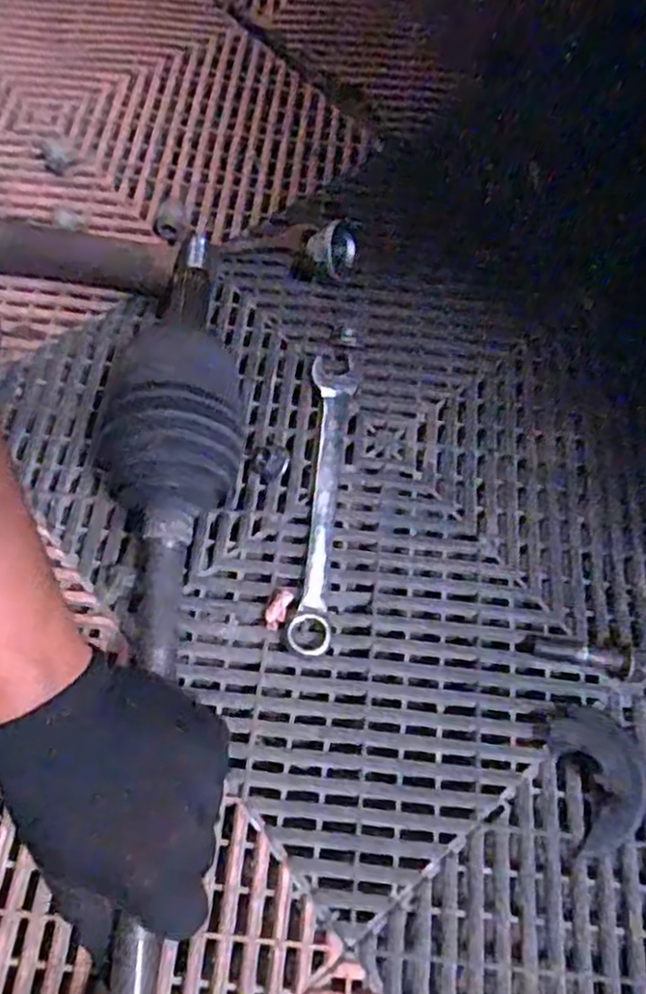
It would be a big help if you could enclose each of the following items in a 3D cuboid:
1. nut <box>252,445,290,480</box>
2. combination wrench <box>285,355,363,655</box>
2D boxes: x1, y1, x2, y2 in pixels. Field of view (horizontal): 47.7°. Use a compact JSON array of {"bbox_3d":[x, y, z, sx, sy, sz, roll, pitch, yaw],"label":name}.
[{"bbox_3d":[-0.032,-0.022,0.463,0.023,0.013,0.023,1,64,-1],"label":"nut"},{"bbox_3d":[0.002,-0.003,0.457,0.032,0.012,0.201,4,64,1],"label":"combination wrench"}]

